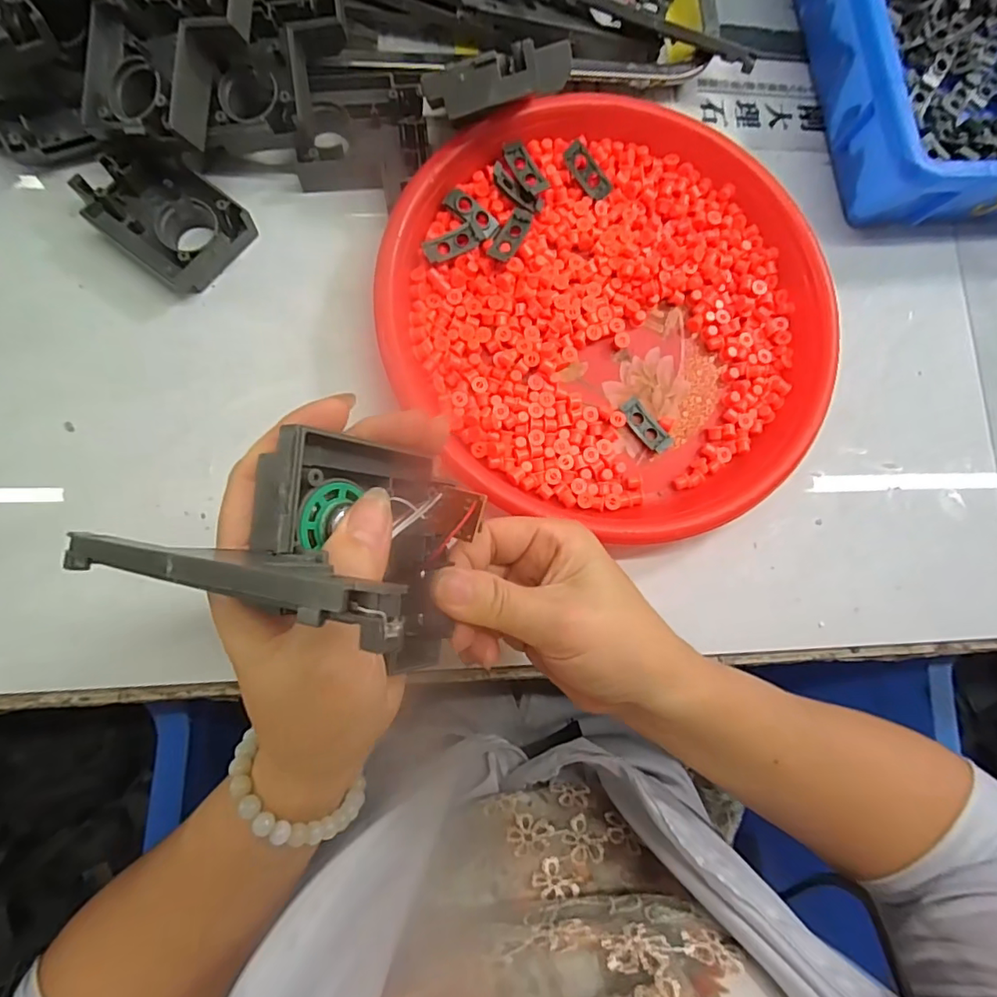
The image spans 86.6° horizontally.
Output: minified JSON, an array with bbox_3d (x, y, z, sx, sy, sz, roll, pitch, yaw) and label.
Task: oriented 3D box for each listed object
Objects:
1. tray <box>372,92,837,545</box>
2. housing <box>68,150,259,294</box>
[{"bbox_3d":[0.066,-0.106,0.301,0.247,0.028,0.239,1,84,-7],"label":"tray"},{"bbox_3d":[-0.180,-0.153,0.287,0.076,0.019,0.057,39,81,-2],"label":"housing"}]

